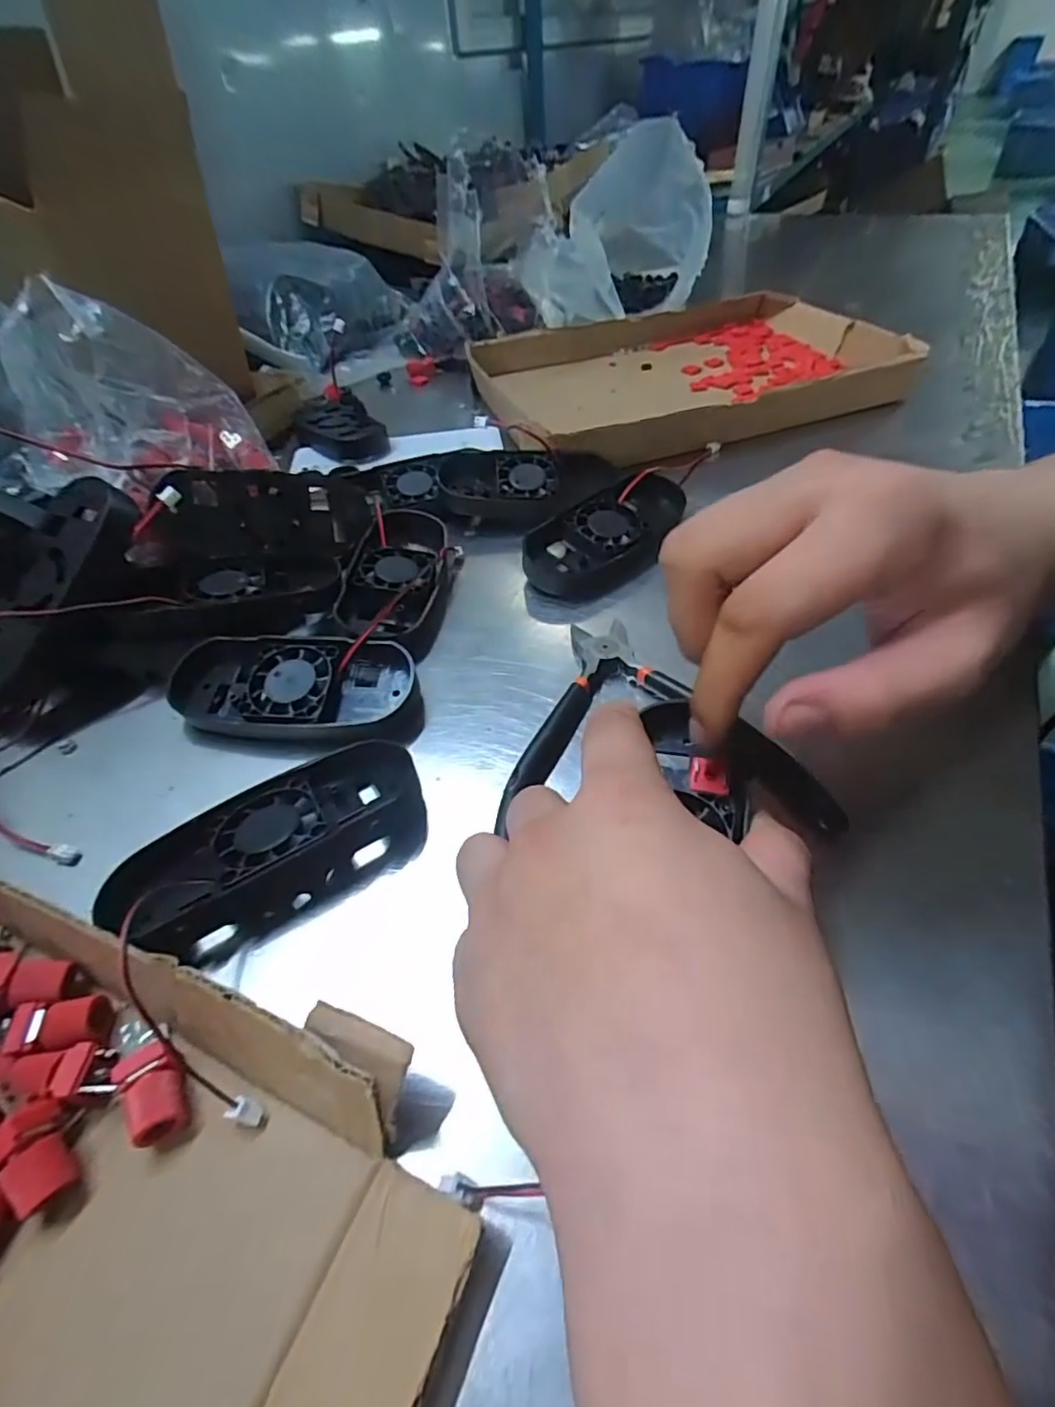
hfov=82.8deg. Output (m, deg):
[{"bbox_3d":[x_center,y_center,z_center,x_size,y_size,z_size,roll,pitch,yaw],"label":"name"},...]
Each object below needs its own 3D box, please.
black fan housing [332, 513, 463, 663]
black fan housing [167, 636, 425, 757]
[{"bbox_3d":[-0.070,-0.074,0.339,0.054,0.023,0.113,-1,48,4],"label":"black fan housing"},{"bbox_3d":[-0.109,-0.005,0.282,0.117,0.026,0.054,-2,48,3],"label":"black fan housing"}]

